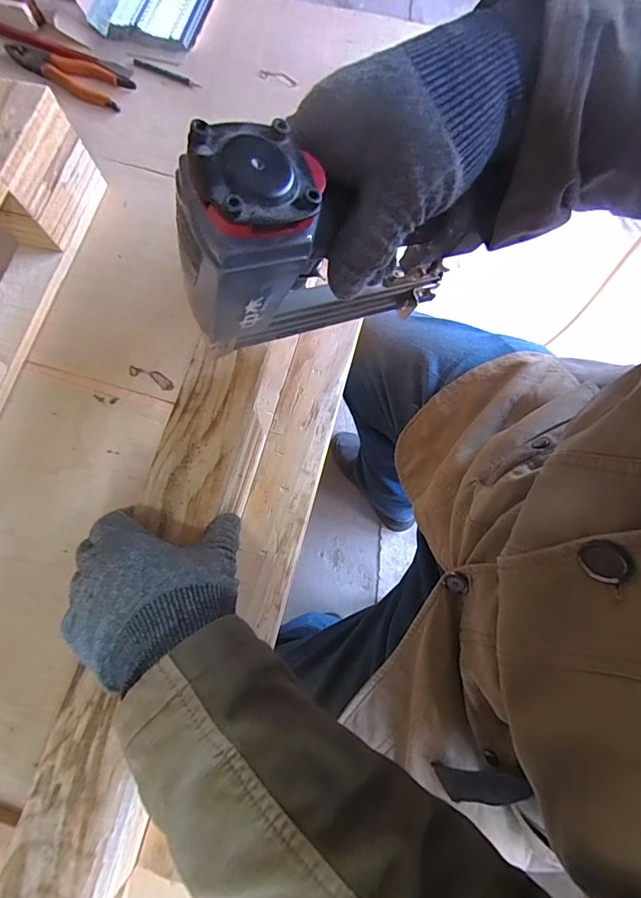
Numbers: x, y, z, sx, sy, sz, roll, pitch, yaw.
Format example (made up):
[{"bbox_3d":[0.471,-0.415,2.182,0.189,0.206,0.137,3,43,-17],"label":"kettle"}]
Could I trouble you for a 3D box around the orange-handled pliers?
[{"bbox_3d":[-0.344,-0.502,0.589,0.181,0.011,0.055,20,78,6],"label":"orange-handled pliers"}]

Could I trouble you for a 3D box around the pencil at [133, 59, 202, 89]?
[{"bbox_3d":[-0.208,-0.506,0.595,0.099,0.008,0.012,25,78,7],"label":"pencil"}]

